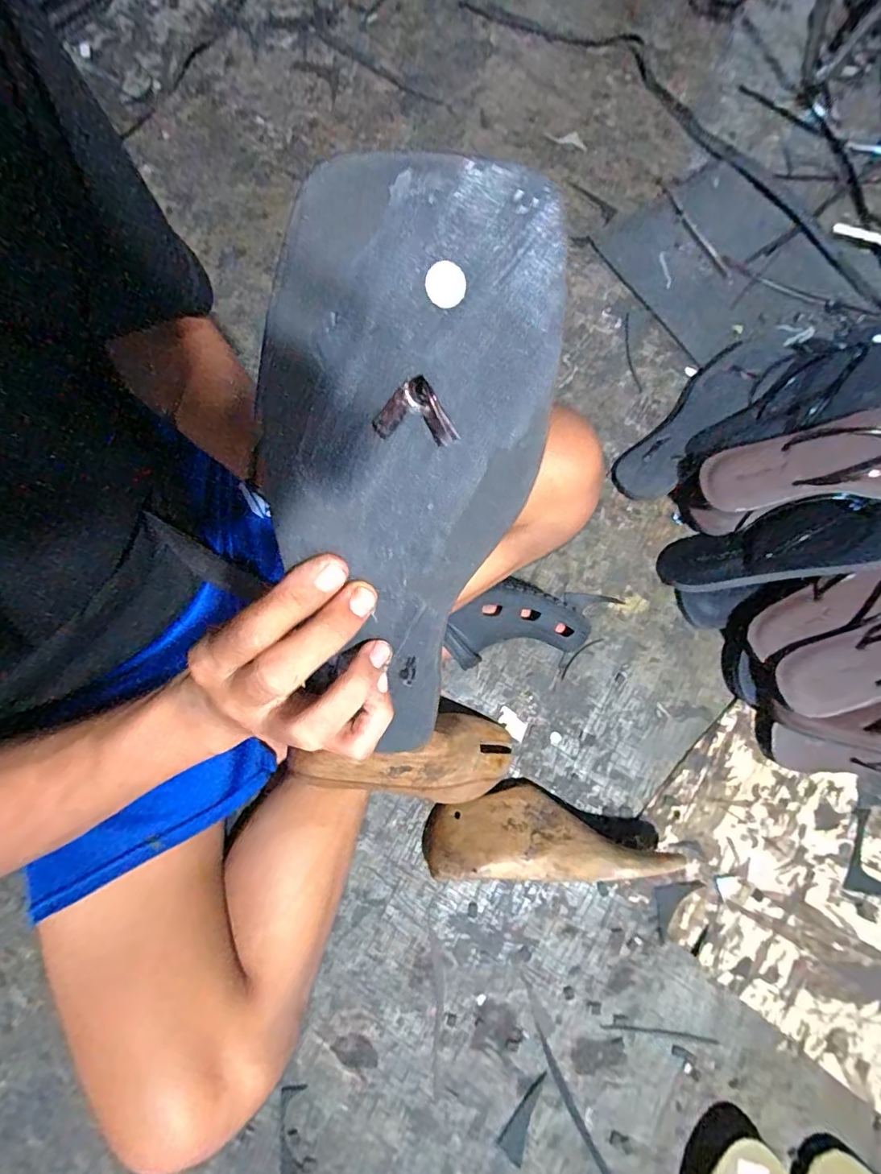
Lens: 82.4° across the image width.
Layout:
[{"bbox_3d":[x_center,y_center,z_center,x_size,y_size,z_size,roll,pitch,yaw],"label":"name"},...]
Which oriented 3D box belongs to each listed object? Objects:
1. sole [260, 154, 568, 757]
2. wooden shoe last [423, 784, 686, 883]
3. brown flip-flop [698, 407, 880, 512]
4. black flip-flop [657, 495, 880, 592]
[{"bbox_3d":[-0.017,-0.015,0.200,0.091,0.234,0.009,8,38,1],"label":"sole"},{"bbox_3d":[0.105,0.245,0.509,0.234,0.082,0.077,-2,78,-1],"label":"wooden shoe last"},{"bbox_3d":[0.412,-0.131,0.517,0.259,0.045,0.083,-7,78,13],"label":"brown flip-flop"},{"bbox_3d":[0.376,-0.046,0.545,0.259,0.037,0.080,-13,77,24],"label":"black flip-flop"}]

